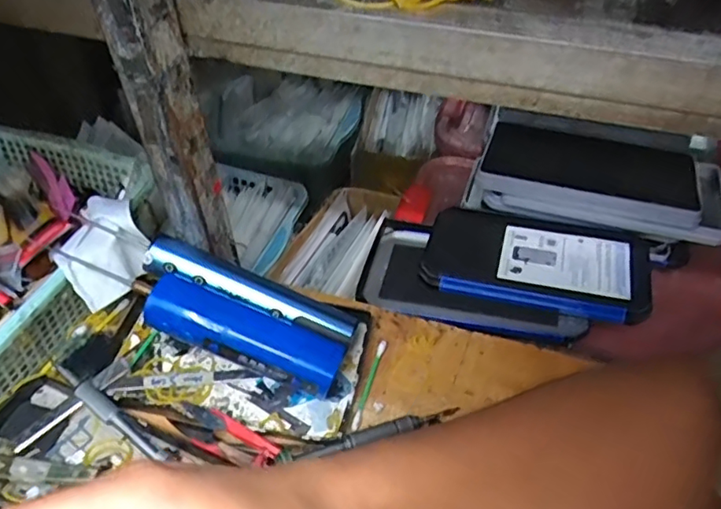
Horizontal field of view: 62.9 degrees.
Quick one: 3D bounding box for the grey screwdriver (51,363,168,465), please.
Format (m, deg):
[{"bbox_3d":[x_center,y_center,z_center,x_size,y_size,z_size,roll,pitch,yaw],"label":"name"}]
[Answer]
[{"bbox_3d":[-0.166,0.101,0.384,0.102,0.018,0.013,28,54,25],"label":"grey screwdriver"}]

